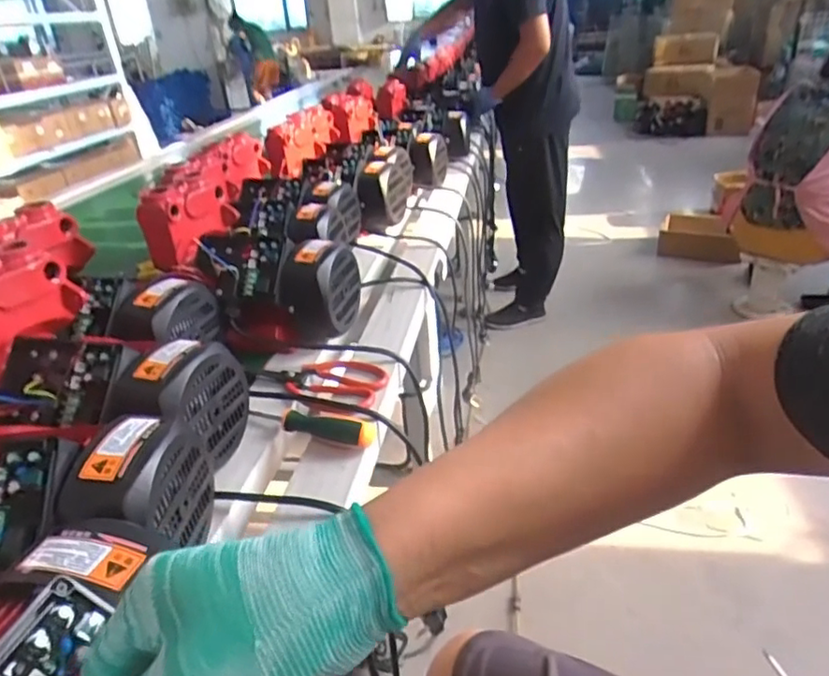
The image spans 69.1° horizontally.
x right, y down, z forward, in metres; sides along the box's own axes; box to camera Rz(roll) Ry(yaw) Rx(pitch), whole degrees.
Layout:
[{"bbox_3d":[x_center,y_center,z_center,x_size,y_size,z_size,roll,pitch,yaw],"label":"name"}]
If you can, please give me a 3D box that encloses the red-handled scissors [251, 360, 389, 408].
[{"bbox_3d":[-0.115,0.047,0.709,0.169,0.017,0.089,6,30,19],"label":"red-handled scissors"}]

